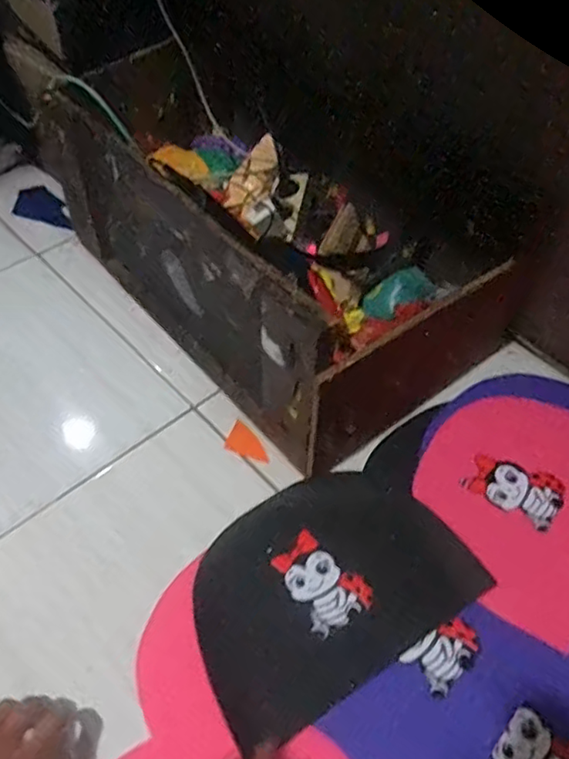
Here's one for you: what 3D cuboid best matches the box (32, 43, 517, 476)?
[{"bbox_3d":[-0.050,-0.203,0.783,0.300,0.225,0.614,-31,57,-24],"label":"box"}]

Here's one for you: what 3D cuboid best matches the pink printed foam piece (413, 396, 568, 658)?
[{"bbox_3d":[0.262,0.122,0.663,0.201,0.009,0.289,29,54,18],"label":"pink printed foam piece"}]

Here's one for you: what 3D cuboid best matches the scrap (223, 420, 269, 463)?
[{"bbox_3d":[-0.040,0.076,0.704,0.055,0.010,0.038,18,52,14],"label":"scrap"}]

